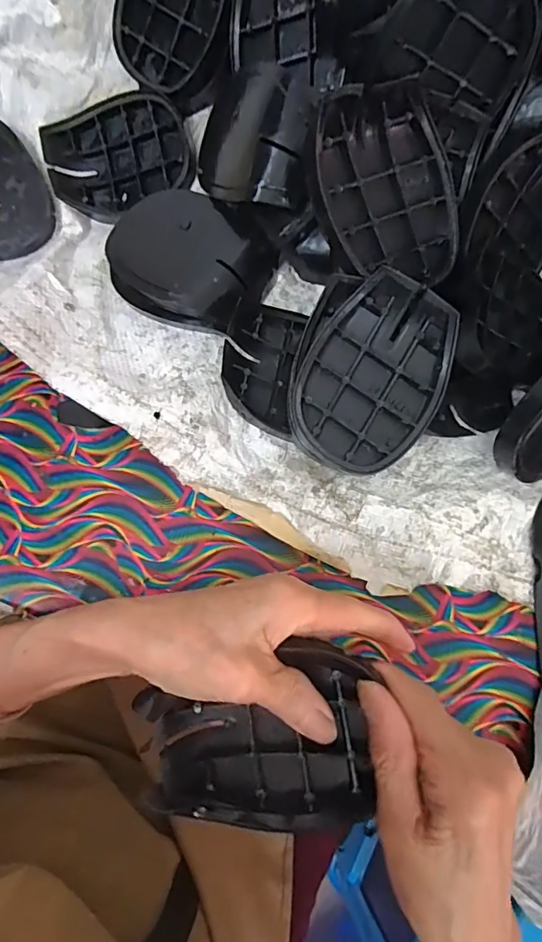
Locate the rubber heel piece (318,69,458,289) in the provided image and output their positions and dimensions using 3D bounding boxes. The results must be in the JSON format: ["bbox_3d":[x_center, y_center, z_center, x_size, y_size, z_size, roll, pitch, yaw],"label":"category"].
[{"bbox_3d":[0.079,-0.180,0.315,0.087,0.025,0.117,-25,112,-10],"label":"rubber heel piece"}]

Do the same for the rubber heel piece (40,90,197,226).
[{"bbox_3d":[-0.123,-0.260,0.389,0.119,0.030,0.083,-7,95,20],"label":"rubber heel piece"}]

